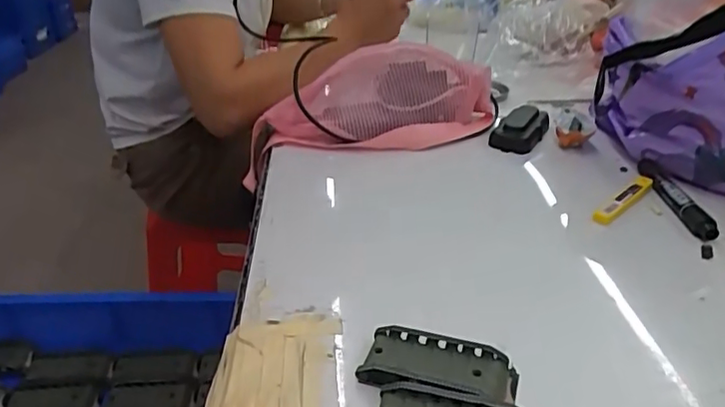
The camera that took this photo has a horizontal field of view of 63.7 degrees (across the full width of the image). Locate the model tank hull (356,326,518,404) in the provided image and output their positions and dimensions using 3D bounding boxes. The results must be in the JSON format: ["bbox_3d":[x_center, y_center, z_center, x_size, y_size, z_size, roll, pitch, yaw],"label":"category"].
[{"bbox_3d":[0.050,0.107,0.378,0.098,0.017,0.046,8,31,12],"label":"model tank hull"}]

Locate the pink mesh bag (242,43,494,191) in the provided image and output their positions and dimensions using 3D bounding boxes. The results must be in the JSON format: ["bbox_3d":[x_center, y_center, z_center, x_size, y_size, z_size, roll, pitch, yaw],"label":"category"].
[{"bbox_3d":[0.010,-0.127,0.727,0.295,0.125,0.157,4,30,5],"label":"pink mesh bag"}]

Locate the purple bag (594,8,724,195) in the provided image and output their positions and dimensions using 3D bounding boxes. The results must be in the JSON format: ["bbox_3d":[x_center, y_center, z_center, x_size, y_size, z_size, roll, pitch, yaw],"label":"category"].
[{"bbox_3d":[0.358,-0.099,0.588,0.241,0.160,0.082,24,37,33],"label":"purple bag"}]

